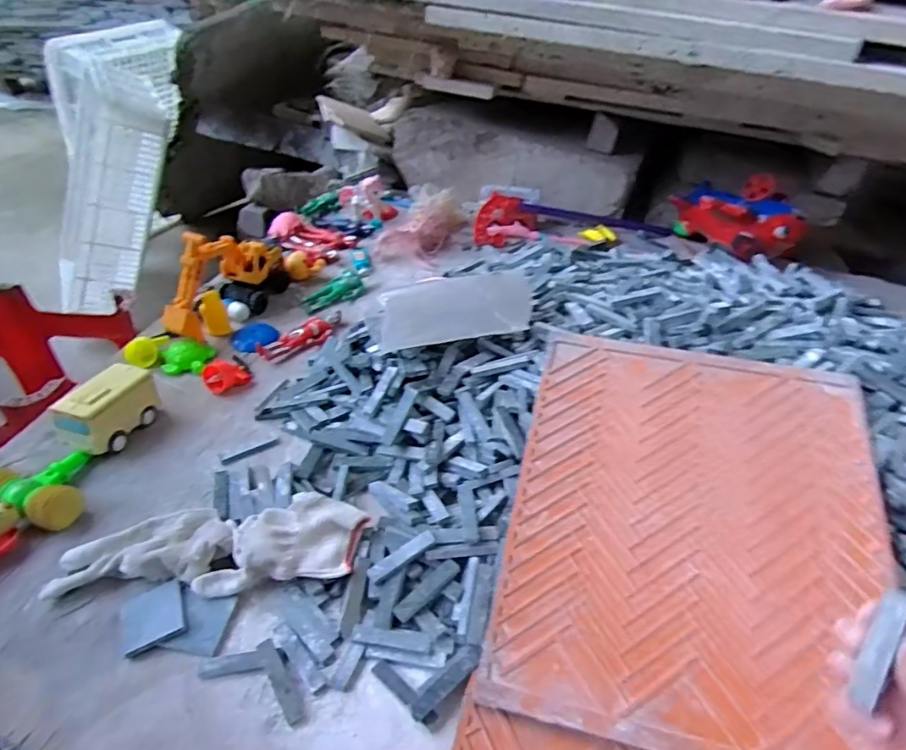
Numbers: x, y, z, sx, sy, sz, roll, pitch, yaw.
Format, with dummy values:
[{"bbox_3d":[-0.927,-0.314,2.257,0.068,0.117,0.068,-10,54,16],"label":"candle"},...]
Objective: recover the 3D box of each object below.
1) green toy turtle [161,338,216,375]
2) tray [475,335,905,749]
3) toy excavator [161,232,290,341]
[{"bbox_3d":[-0.336,-0.023,0.719,0.059,0.021,0.052,-12,43,-15],"label":"green toy turtle"},{"bbox_3d":[0.207,0.122,0.495,0.303,0.011,0.363,8,56,13],"label":"tray"},{"bbox_3d":[-0.302,-0.135,0.757,0.055,0.133,0.197,17,43,17],"label":"toy excavator"}]

